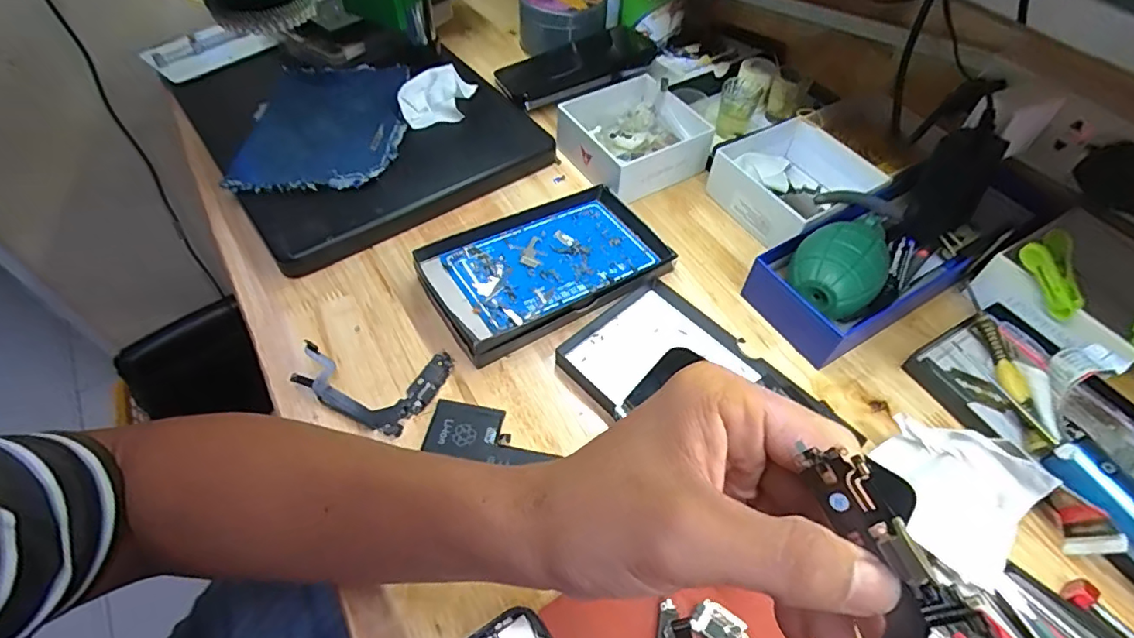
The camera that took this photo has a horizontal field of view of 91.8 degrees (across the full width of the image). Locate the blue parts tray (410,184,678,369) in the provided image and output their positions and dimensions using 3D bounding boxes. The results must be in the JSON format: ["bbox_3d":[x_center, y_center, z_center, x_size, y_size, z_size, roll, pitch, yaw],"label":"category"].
[{"bbox_3d":[-0.014,-0.043,0.426,0.182,0.025,0.108,-28,59,-20],"label":"blue parts tray"}]

